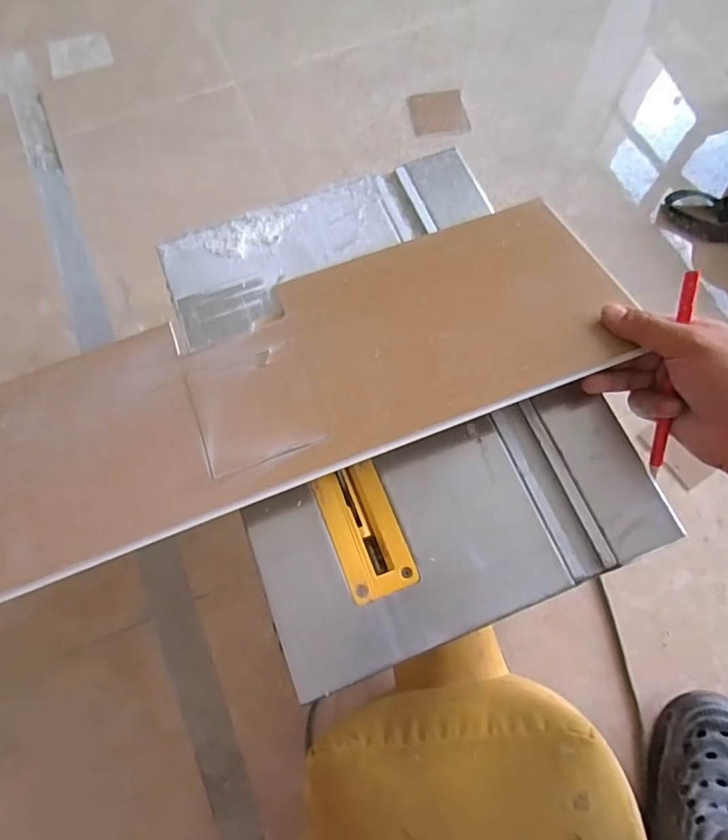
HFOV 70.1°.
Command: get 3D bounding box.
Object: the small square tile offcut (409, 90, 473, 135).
[{"bbox_3d":[0.126,-0.518,0.875,0.092,0.004,0.092,-7,71,-2],"label":"small square tile offcut"}]

